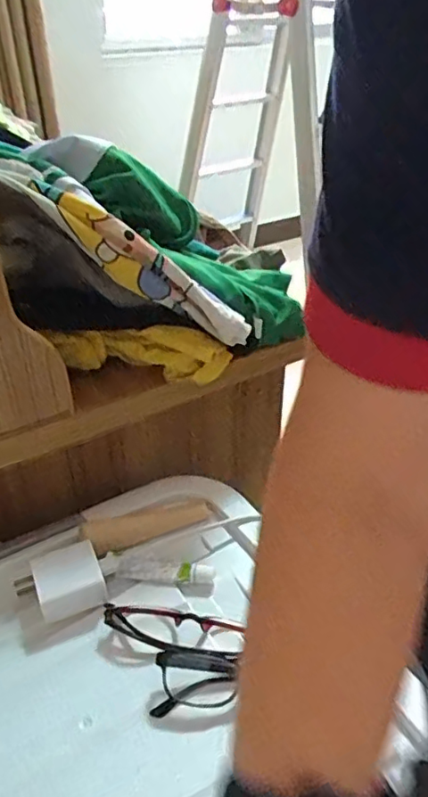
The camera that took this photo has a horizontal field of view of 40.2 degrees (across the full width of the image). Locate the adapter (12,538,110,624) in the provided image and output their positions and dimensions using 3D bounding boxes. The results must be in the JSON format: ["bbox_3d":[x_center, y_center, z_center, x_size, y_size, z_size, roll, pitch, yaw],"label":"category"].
[{"bbox_3d":[-0.124,0.153,0.480,0.064,0.033,0.048,-21,41,-26],"label":"adapter"}]

